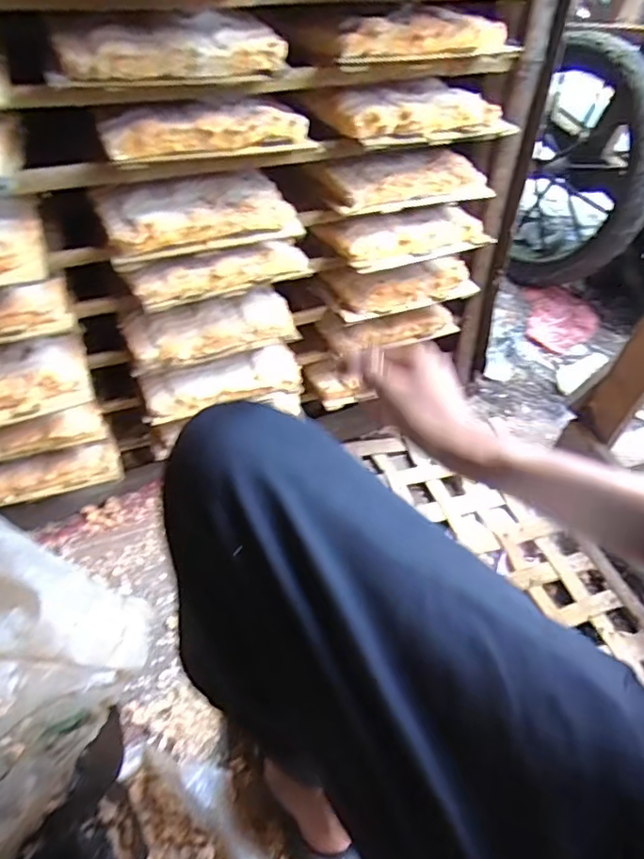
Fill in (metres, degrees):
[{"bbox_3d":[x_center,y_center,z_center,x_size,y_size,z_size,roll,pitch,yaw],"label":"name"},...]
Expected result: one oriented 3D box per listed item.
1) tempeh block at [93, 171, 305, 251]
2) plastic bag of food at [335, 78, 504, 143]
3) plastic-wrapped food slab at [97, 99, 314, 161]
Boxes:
[{"bbox_3d":[-0.142,-0.260,0.662,0.231,0.055,0.113,-10,45,-15],"label":"tempeh block"},{"bbox_3d":[0.123,-0.392,0.695,0.218,0.054,0.047,-14,46,-19],"label":"plastic bag of food"},{"bbox_3d":[-0.121,-0.318,0.599,0.206,0.041,0.069,-6,44,-11],"label":"plastic-wrapped food slab"}]

